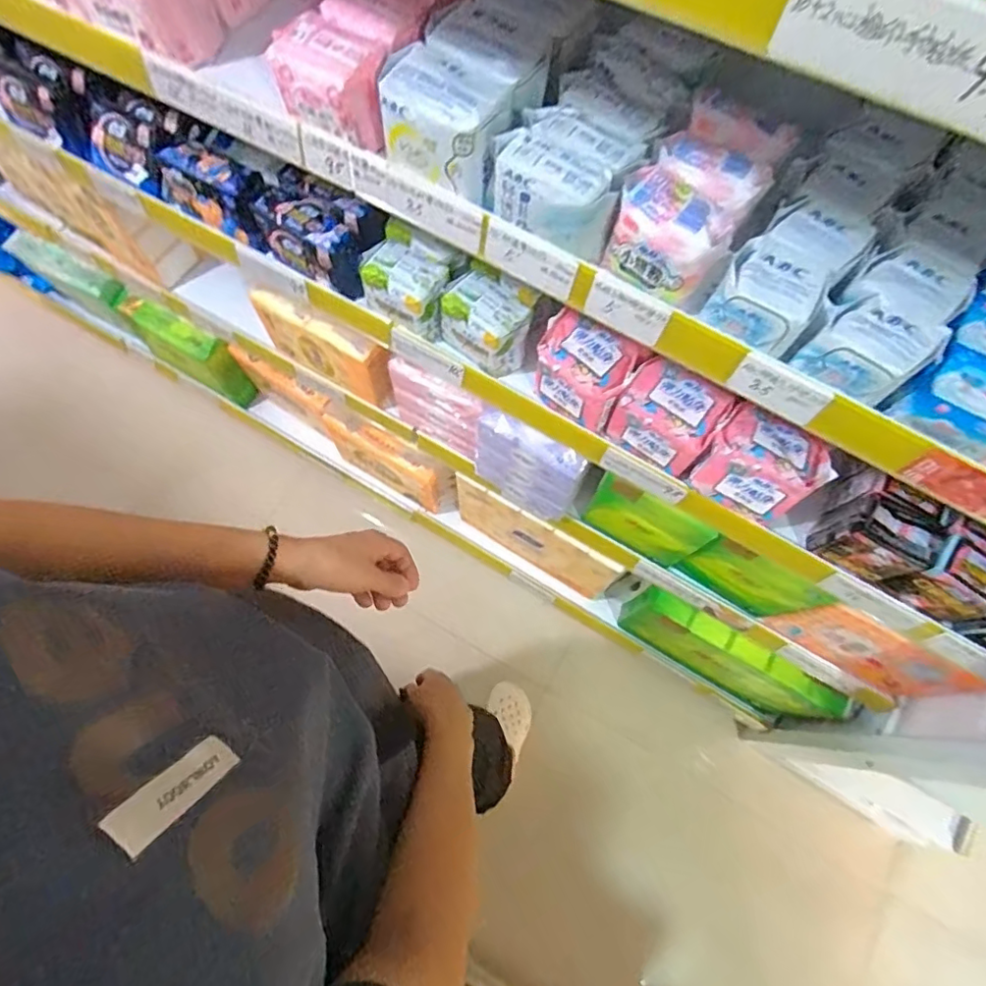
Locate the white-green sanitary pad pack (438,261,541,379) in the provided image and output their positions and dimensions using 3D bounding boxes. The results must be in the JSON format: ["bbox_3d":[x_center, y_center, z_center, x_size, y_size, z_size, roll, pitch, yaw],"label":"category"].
[{"bbox_3d":[-0.001,-0.216,0.722,0.113,0.088,0.092,33,69,15],"label":"white-green sanitary pad pack"}]

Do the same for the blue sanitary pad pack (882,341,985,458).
[{"bbox_3d":[0.354,-0.066,0.422,0.079,0.048,0.064,38,70,17],"label":"blue sanitary pad pack"}]

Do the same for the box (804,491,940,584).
[{"bbox_3d":[0.415,0.051,0.622,0.092,0.085,0.056,30,68,14],"label":"box"}]

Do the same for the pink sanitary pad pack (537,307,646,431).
[{"bbox_3d":[0.110,-0.147,0.692,0.116,0.079,0.091,29,68,14],"label":"pink sanitary pad pack"}]

